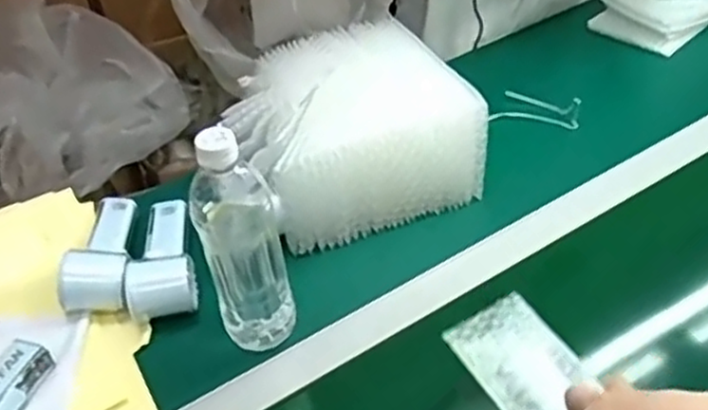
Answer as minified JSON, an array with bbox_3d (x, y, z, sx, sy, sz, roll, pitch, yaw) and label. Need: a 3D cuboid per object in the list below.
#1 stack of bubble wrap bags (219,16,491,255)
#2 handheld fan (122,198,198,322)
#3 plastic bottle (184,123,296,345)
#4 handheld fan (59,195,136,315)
[{"bbox_3d":[-0.008,-0.086,0.810,0.225,0.126,0.212,-20,45,-14],"label":"stack of bubble wrap bags"},{"bbox_3d":[-0.191,0.048,0.748,0.062,0.054,0.150,-11,43,-5],"label":"handheld fan"},{"bbox_3d":[-0.095,0.030,0.628,0.065,0.220,0.061,-15,44,-9],"label":"plastic bottle"},{"bbox_3d":[-0.246,0.038,0.751,0.060,0.052,0.154,-4,43,2],"label":"handheld fan"}]

